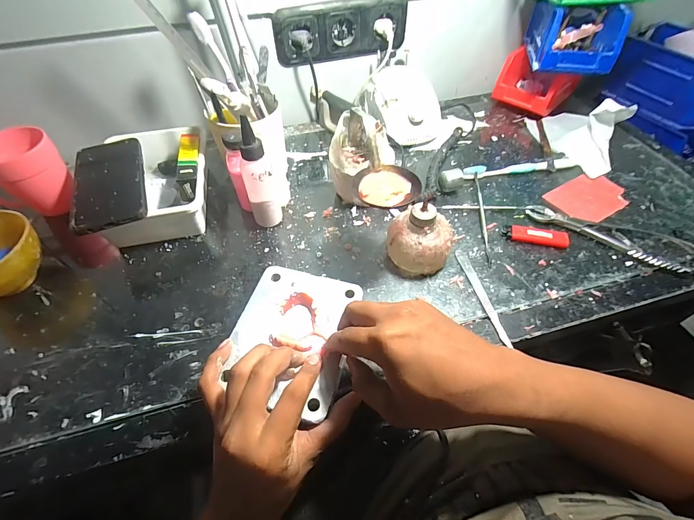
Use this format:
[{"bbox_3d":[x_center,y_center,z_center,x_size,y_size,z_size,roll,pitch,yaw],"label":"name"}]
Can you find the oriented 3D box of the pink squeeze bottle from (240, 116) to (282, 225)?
[{"bbox_3d":[-0.107,-0.096,0.415,0.035,0.143,0.030,-9,53,-6],"label":"pink squeeze bottle"}]

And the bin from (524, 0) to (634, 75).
[{"bbox_3d":[0.353,-0.361,0.538,0.109,0.078,0.147,10,53,8],"label":"bin"}]

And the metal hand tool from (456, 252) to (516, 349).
[{"bbox_3d":[0.156,0.040,0.395,0.013,0.004,0.132,-10,53,-7],"label":"metal hand tool"}]

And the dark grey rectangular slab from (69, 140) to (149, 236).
[{"bbox_3d":[-0.293,-0.100,0.422,0.077,0.011,0.165,-19,55,-14],"label":"dark grey rectangular slab"}]

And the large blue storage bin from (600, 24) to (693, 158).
[{"bbox_3d":[0.683,-0.356,0.705,0.141,0.144,0.222,-23,56,-16],"label":"large blue storage bin"}]

